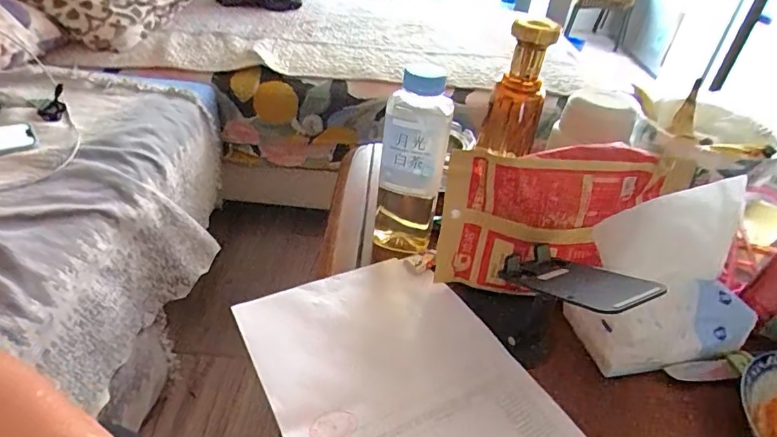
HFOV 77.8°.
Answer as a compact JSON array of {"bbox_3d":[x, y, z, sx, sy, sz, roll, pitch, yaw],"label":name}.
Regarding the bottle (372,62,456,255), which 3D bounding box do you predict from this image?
[{"bbox_3d":[0.026,-0.064,0.524,0.070,0.195,0.086,8,36,1],"label":"bottle"}]

